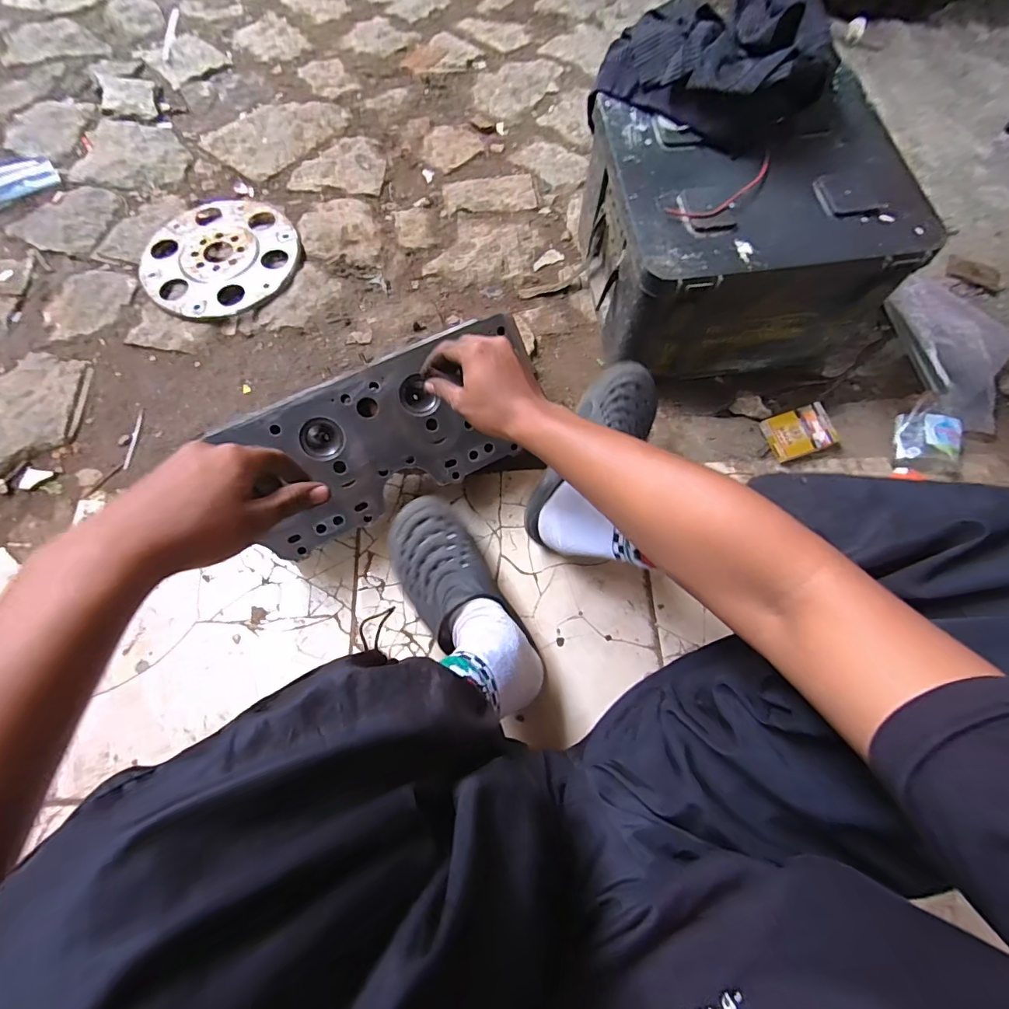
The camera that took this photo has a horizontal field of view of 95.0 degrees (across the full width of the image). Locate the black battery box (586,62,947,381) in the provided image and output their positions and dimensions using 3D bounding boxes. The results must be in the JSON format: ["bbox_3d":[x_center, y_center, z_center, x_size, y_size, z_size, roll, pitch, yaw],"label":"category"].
[{"bbox_3d":[0.354,-0.399,0.709,0.413,0.253,0.328,-6,71,-5],"label":"black battery box"}]

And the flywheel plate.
[{"bbox_3d":[-0.501,-0.440,0.812,0.260,0.015,0.256,1,71,-2],"label":"flywheel plate"}]

